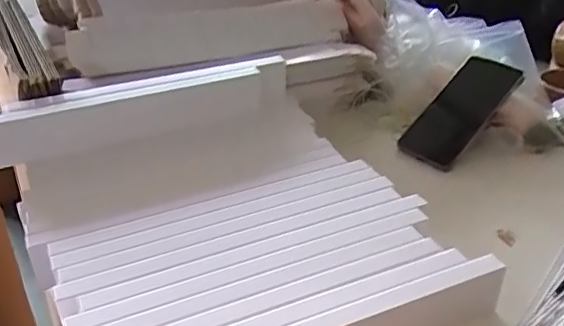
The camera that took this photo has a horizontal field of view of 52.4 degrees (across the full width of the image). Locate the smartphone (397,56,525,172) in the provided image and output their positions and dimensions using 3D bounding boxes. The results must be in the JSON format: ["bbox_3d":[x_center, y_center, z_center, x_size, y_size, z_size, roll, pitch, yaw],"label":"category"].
[{"bbox_3d":[0.212,-0.062,0.686,0.152,0.012,0.075,-49,52,-5],"label":"smartphone"}]

